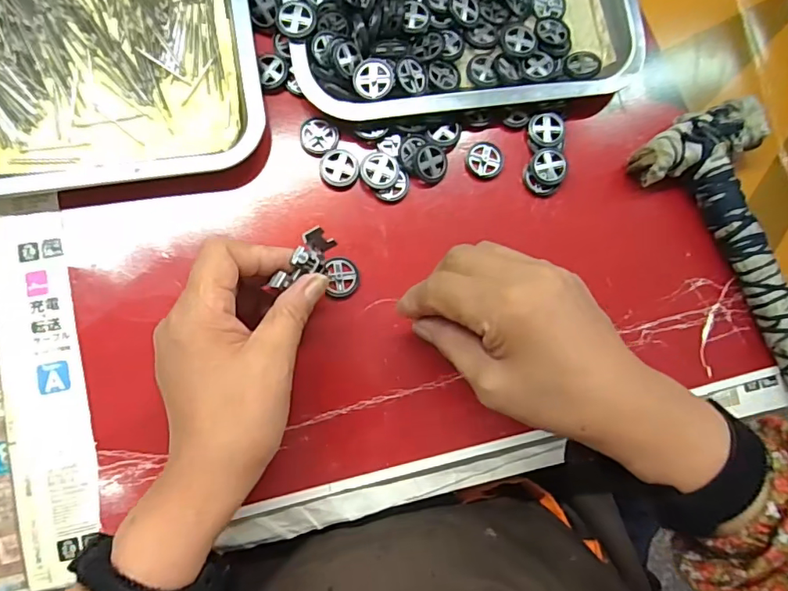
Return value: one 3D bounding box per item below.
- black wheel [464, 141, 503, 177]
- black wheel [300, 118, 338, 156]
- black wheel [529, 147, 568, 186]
[{"bbox_3d":[0.067,-0.100,0.379,0.027,0.004,0.026,1,83,-6],"label":"black wheel"},{"bbox_3d":[-0.054,-0.114,0.370,0.027,0.005,0.025,1,83,-6],"label":"black wheel"},{"bbox_3d":[0.112,-0.094,0.375,0.025,0.009,0.026,1,83,-6],"label":"black wheel"}]

